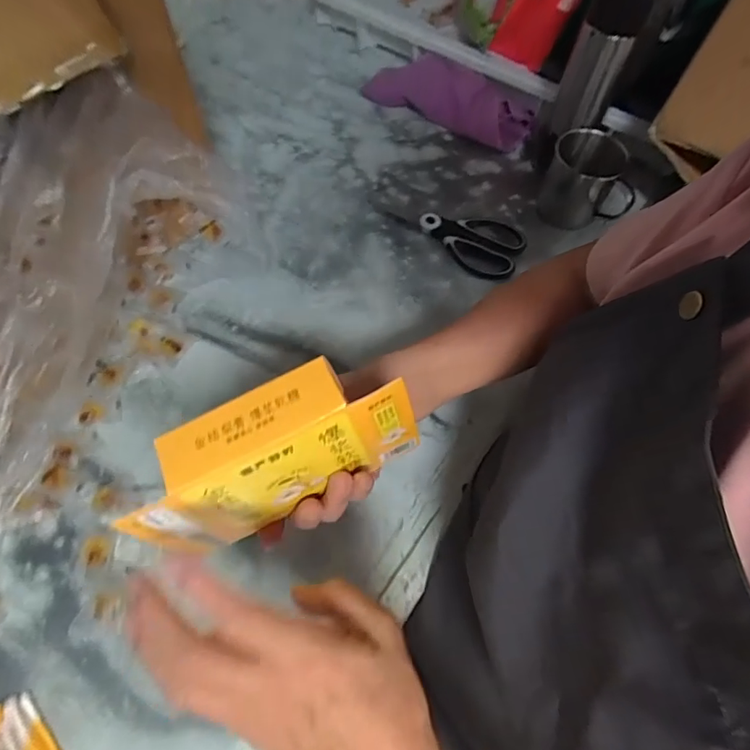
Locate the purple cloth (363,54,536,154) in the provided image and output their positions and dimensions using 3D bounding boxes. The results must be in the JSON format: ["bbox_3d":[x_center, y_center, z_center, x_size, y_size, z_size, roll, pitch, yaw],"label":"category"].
[{"bbox_3d":[0.105,-0.394,0.711,0.249,0.049,0.078,30,63,12],"label":"purple cloth"}]

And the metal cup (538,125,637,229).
[{"bbox_3d":[0.253,-0.232,0.602,0.088,0.091,0.088,2,61,-3],"label":"metal cup"}]

